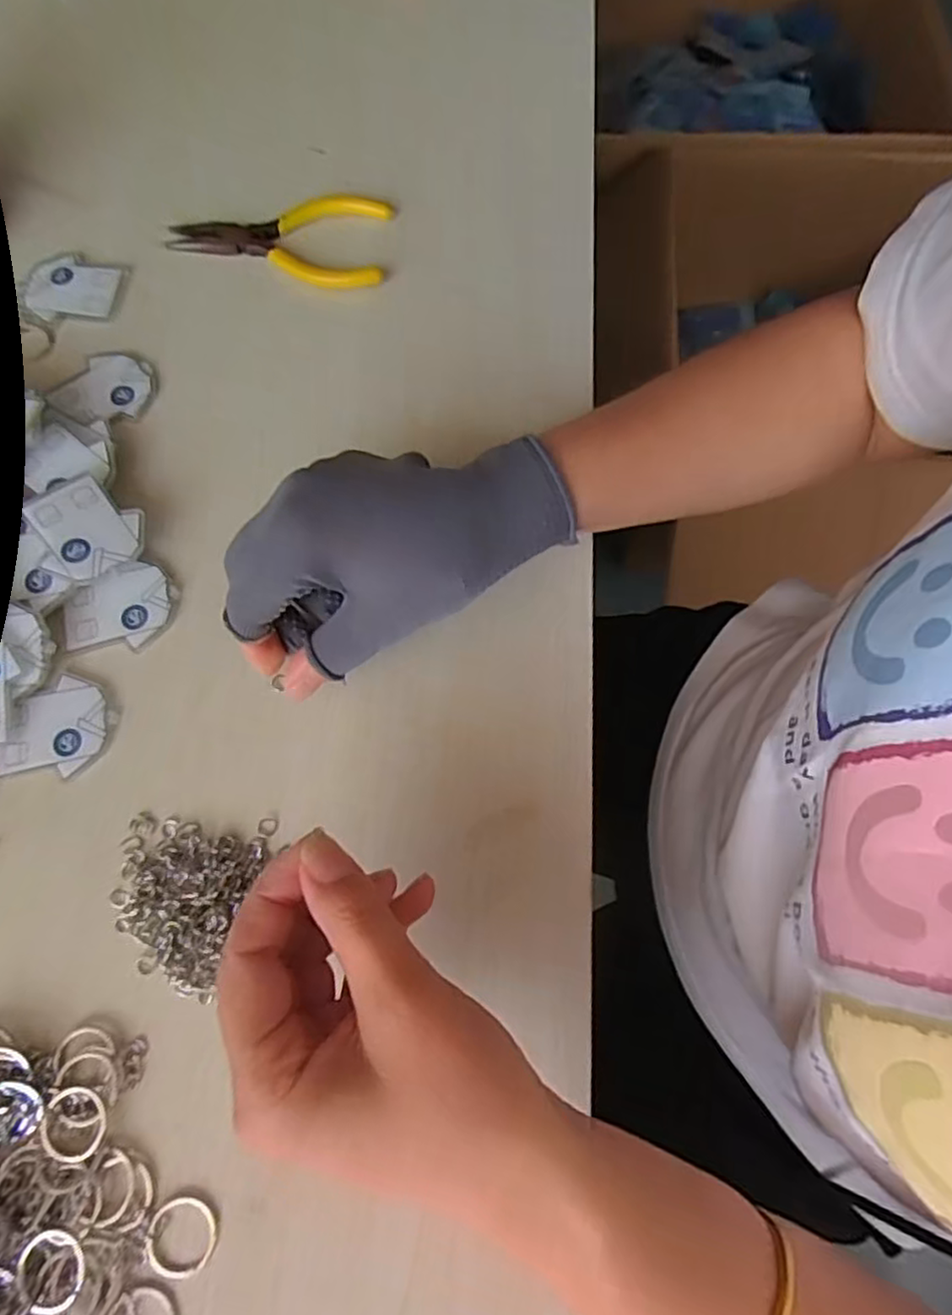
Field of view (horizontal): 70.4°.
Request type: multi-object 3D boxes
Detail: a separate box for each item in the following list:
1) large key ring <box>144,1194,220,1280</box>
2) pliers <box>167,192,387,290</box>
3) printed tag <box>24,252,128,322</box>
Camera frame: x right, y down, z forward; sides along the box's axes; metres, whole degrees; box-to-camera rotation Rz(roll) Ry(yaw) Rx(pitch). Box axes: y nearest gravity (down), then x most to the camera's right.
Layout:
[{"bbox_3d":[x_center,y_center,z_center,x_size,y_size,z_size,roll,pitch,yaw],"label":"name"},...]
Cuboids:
[{"bbox_3d":[-0.108,0.213,0.248,0.026,0.004,0.026,0,73,0],"label":"large key ring"},{"bbox_3d":[-0.113,-0.240,0.385,0.125,0.008,0.062,4,73,2],"label":"pliers"},{"bbox_3d":[-0.225,-0.209,0.379,0.052,0.004,0.044,7,73,3],"label":"printed tag"}]

